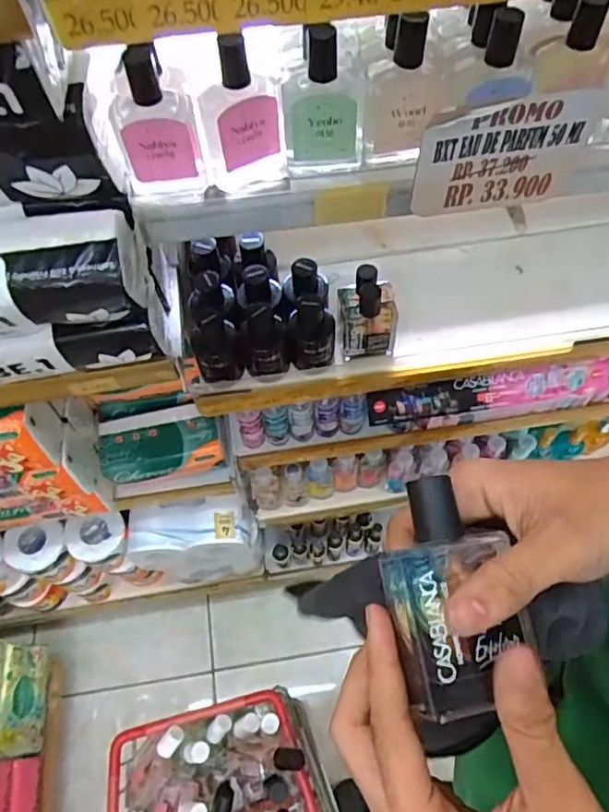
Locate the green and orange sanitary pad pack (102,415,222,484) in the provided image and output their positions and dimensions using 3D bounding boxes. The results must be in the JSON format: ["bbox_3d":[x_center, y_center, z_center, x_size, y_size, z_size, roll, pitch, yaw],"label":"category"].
[{"bbox_3d":[-0.210,0.067,0.867,0.171,0.074,0.066,-14,63,-5],"label":"green and orange sanitary pad pack"}]

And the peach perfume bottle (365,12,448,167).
[{"bbox_3d":[0.077,-0.232,0.434,0.053,0.100,0.029,11,64,8],"label":"peach perfume bottle"}]

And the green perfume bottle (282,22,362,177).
[{"bbox_3d":[0.014,-0.227,0.430,0.059,0.108,0.028,-5,63,0],"label":"green perfume bottle"}]

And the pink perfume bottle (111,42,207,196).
[{"bbox_3d":[-0.112,-0.209,0.421,0.057,0.110,0.027,-17,63,-6],"label":"pink perfume bottle"}]

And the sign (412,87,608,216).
[{"bbox_3d":[0.152,-0.189,0.438,0.134,0.103,0.011,-9,67,1],"label":"sign"}]

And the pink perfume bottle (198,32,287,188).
[{"bbox_3d":[-0.047,-0.217,0.431,0.058,0.119,0.026,-22,64,-9],"label":"pink perfume bottle"}]

